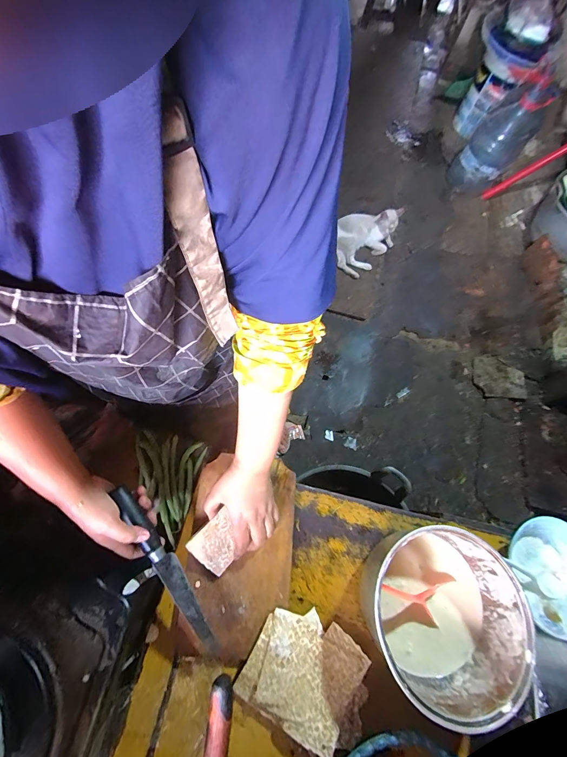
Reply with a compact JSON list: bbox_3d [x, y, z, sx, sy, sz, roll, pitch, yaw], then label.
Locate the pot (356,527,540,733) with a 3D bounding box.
[{"bbox_3d":[0.212,0.317,0.442,0.197,0.110,0.194,1,69,-2],"label":"pot"}]

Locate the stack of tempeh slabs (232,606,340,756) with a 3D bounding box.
[{"bbox_3d":[0.023,0.401,0.435,0.144,0.017,0.123,33,67,4],"label":"stack of tempeh slabs"}]

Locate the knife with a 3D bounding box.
[{"bbox_3d":[-0.151,0.255,0.423,0.024,0.026,0.253,-31,90,-13],"label":"knife"}]

